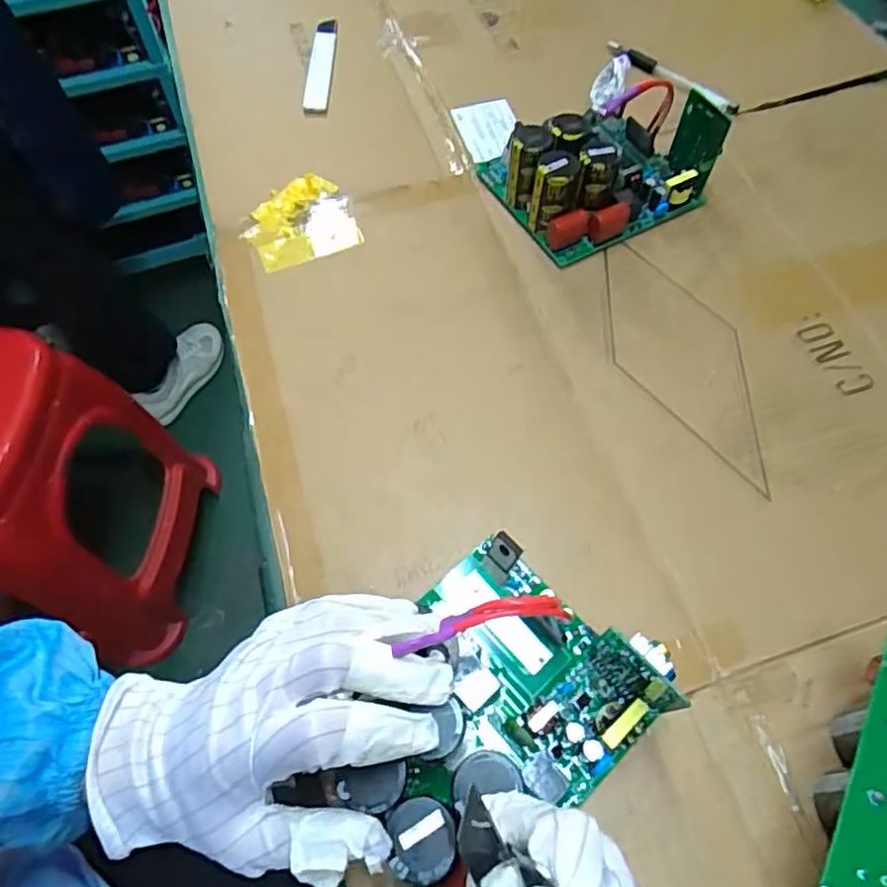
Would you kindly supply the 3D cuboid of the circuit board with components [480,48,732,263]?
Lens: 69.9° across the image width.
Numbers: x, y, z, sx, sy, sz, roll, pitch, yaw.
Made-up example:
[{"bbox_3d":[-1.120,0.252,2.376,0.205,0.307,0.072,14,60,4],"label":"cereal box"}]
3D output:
[{"bbox_3d":[0.112,-0.217,0.476,0.143,0.059,0.128,-26,64,-13],"label":"circuit board with components"}]

